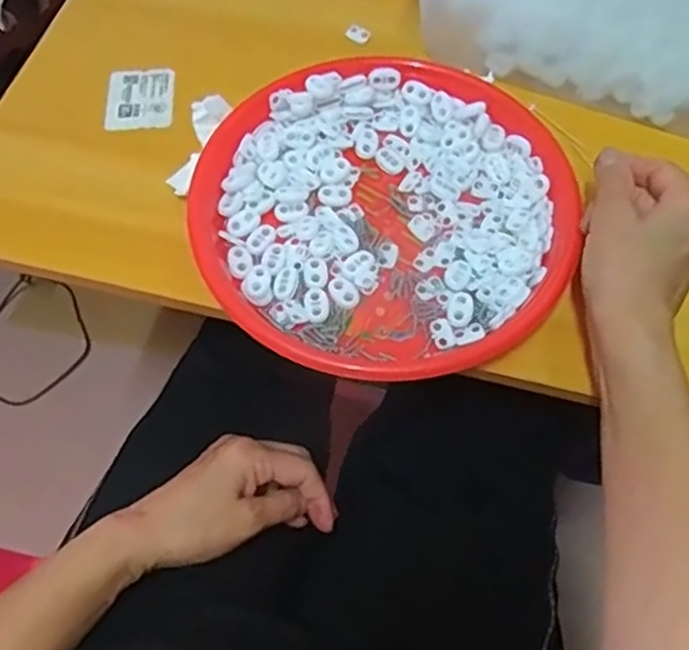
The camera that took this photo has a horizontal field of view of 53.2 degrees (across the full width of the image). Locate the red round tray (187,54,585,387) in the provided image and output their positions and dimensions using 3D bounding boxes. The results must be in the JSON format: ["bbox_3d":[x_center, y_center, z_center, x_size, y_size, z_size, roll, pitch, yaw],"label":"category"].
[{"bbox_3d":[0.027,-0.077,0.437,0.229,0.027,0.229,-1,64,1],"label":"red round tray"}]

